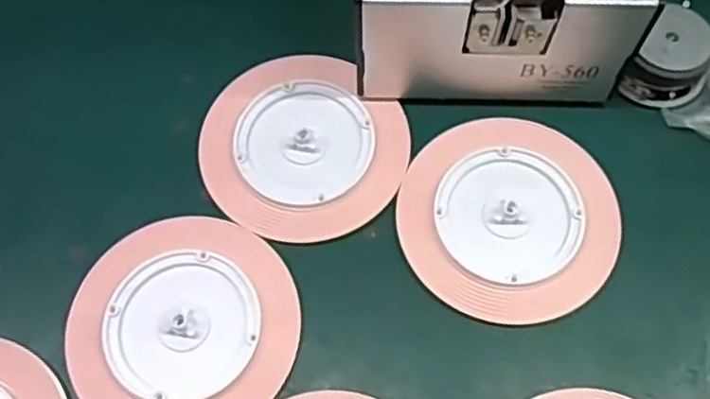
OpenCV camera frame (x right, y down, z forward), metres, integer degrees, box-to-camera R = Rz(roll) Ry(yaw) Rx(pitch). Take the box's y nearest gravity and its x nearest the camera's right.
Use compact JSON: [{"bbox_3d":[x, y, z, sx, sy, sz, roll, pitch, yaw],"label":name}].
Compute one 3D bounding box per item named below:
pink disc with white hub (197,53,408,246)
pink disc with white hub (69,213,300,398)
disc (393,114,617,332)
[{"bbox_3d":[-0.026,-0.027,0.354,0.098,0.004,0.094,-1,69,2],"label":"pink disc with white hub"},{"bbox_3d":[-0.076,0.056,0.317,0.095,0.004,0.100,-1,65,1],"label":"pink disc with white hub"},{"bbox_3d":[0.072,0.007,0.336,0.098,0.004,0.098,-1,69,2],"label":"disc"}]

